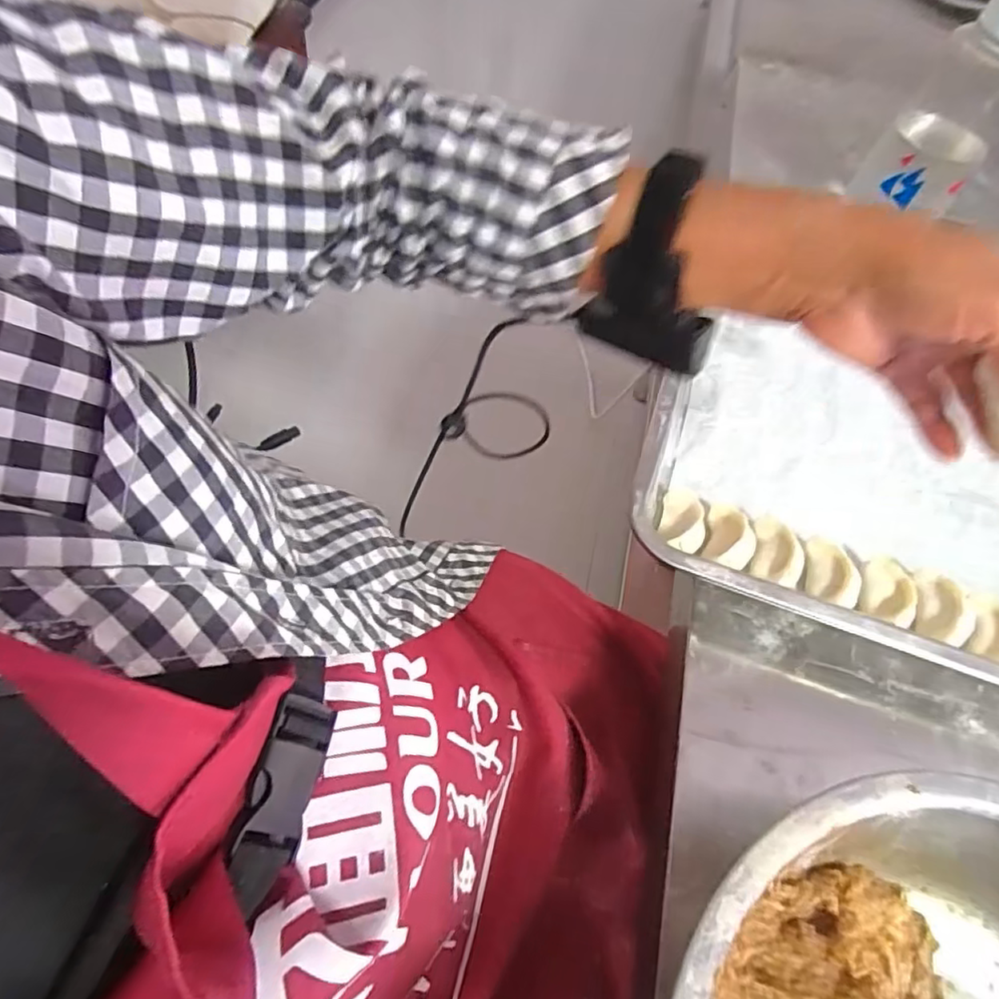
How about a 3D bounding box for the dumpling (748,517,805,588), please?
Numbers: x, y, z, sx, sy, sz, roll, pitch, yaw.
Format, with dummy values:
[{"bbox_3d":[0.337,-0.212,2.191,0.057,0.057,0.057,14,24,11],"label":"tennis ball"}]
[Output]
[{"bbox_3d":[0.187,0.037,0.404,0.032,0.025,0.043,14,60,4],"label":"dumpling"}]

